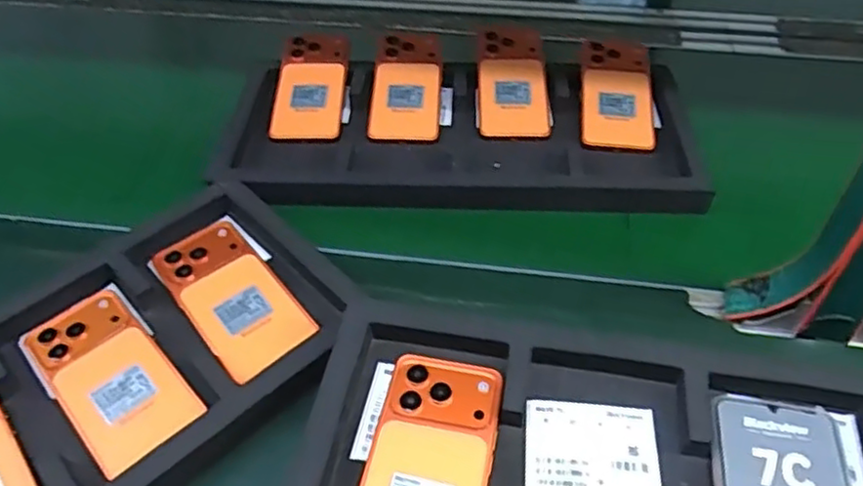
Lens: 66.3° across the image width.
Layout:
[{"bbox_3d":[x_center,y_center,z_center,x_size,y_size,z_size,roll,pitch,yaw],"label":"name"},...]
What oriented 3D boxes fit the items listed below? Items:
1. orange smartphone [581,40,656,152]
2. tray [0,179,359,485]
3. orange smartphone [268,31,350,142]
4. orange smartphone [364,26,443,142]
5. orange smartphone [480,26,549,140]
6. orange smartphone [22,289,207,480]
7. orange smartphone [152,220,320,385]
[{"bbox_3d":[0.204,-0.165,0.725,0.075,0.010,0.157,5,57,8],"label":"orange smartphone"},{"bbox_3d":[-0.277,0.129,0.456,0.483,0.058,0.227,-35,54,-29],"label":"tray"},{"bbox_3d":[-0.134,-0.178,0.739,0.074,0.007,0.161,3,60,-2],"label":"orange smartphone"},{"bbox_3d":[-0.026,-0.181,0.739,0.076,0.017,0.167,1,58,4],"label":"orange smartphone"},{"bbox_3d":[0.091,-0.183,0.738,0.073,0.006,0.161,0,61,3],"label":"orange smartphone"},{"bbox_3d":[-0.240,0.097,0.492,0.075,0.012,0.162,-34,54,-29],"label":"orange smartphone"},{"bbox_3d":[-0.162,0.041,0.538,0.075,0.018,0.163,-30,52,-26],"label":"orange smartphone"}]

